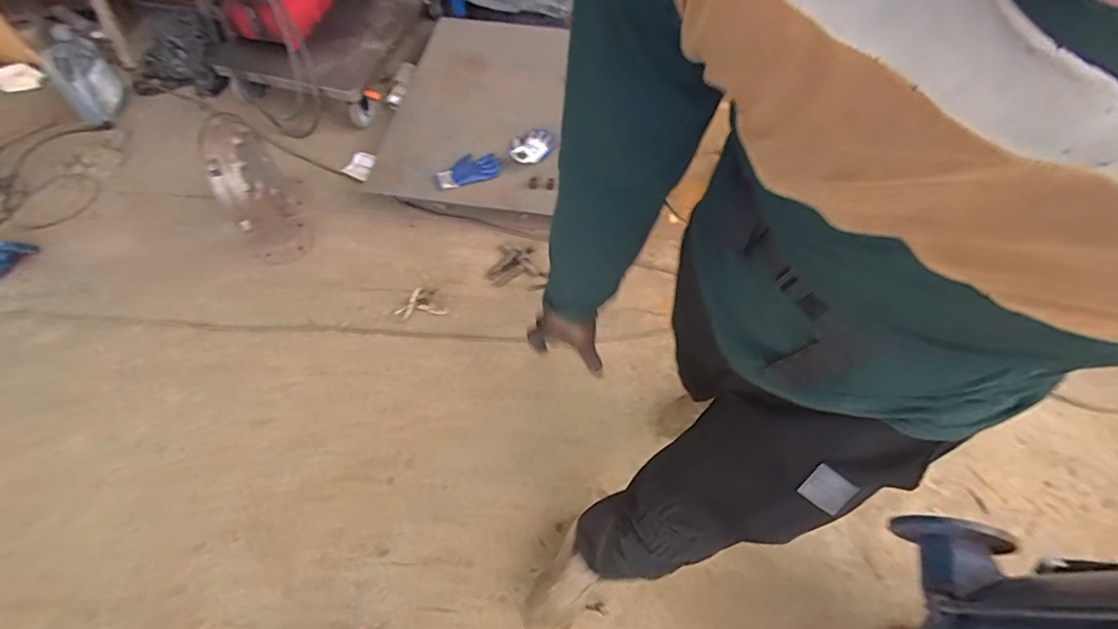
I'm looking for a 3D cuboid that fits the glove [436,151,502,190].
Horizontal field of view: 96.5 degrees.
[{"bbox_3d":[-0.304,-0.483,1.654,0.209,0.035,0.109,-23,64,-14],"label":"glove"}]

